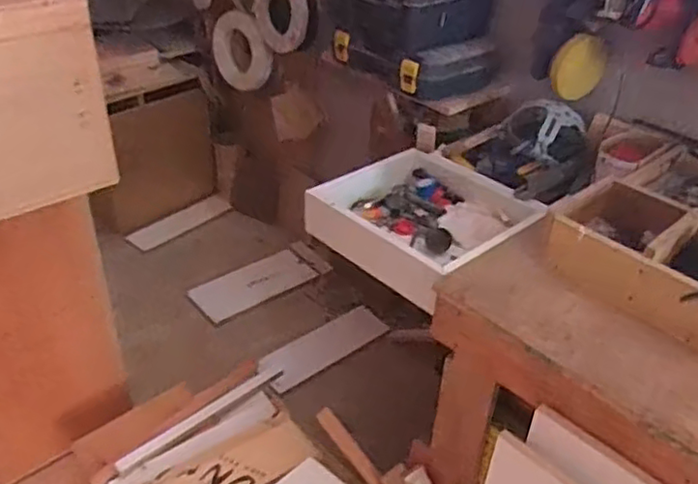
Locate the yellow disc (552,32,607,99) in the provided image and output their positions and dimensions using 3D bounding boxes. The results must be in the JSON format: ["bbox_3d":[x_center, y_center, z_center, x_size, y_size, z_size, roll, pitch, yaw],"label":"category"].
[{"bbox_3d":[0.521,-0.394,1.466,0.122,0.150,0.024,8,35,6],"label":"yellow disc"}]

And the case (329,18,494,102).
[{"bbox_3d":[0.156,-0.480,1.705,0.269,0.128,0.339,-20,41,-30],"label":"case"}]

